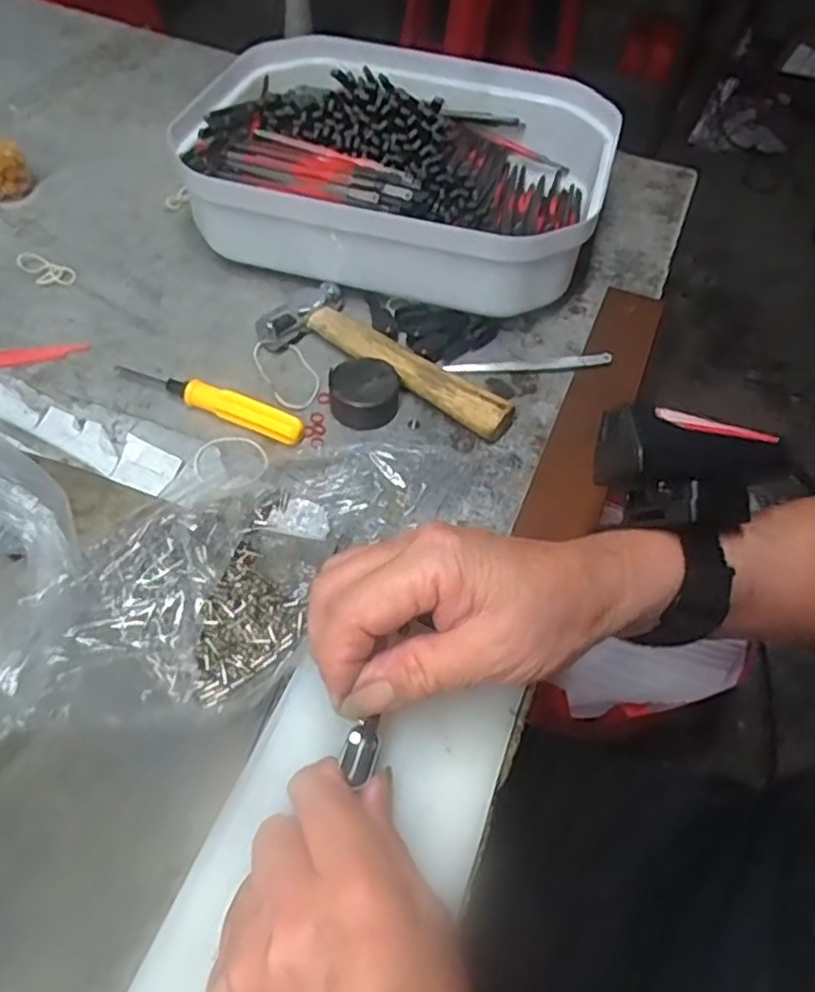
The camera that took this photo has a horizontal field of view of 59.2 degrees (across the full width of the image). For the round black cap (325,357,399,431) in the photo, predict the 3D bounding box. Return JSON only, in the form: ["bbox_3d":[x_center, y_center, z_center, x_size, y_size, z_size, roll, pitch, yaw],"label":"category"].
[{"bbox_3d":[-0.025,-0.060,0.402,0.038,0.019,0.040,2,53,-3],"label":"round black cap"}]

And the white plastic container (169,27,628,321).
[{"bbox_3d":[-0.011,-0.222,0.491,0.279,0.075,0.219,17,53,8],"label":"white plastic container"}]

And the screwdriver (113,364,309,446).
[{"bbox_3d":[-0.111,-0.054,0.396,0.118,0.014,0.015,24,55,13],"label":"screwdriver"}]

